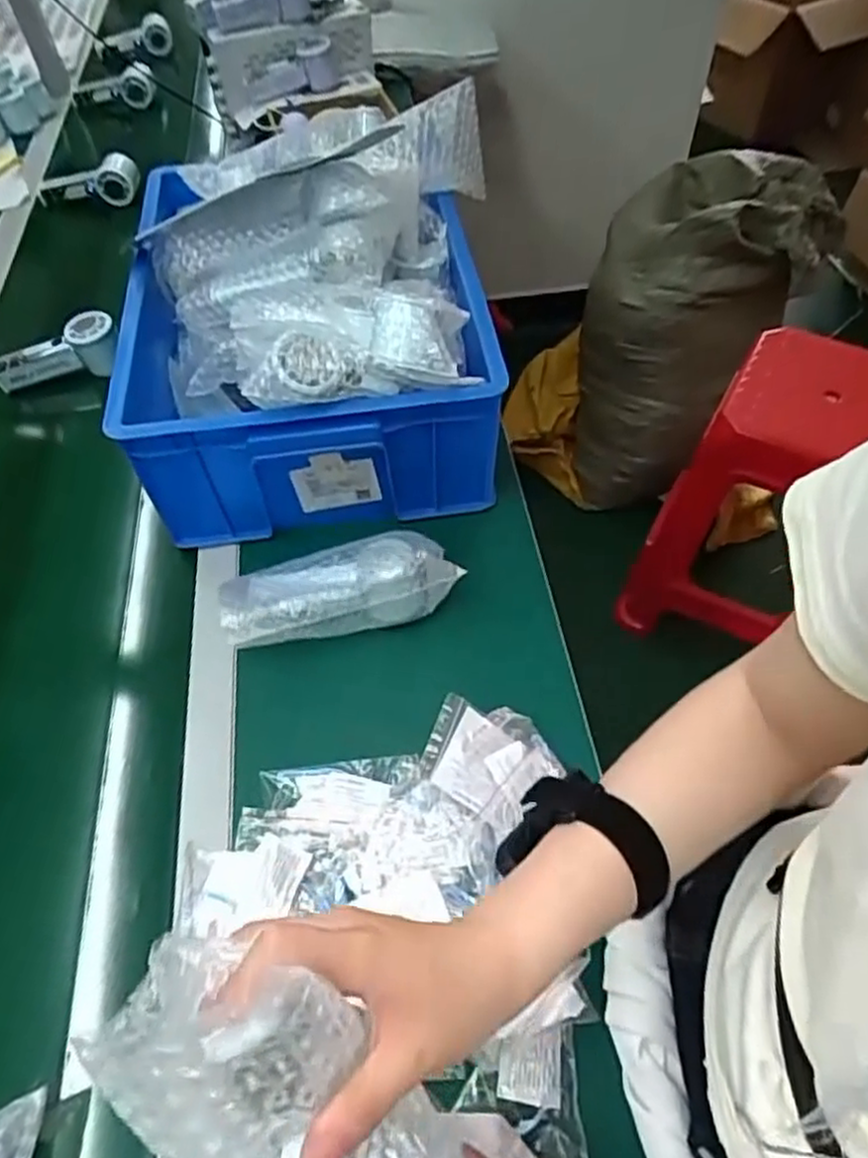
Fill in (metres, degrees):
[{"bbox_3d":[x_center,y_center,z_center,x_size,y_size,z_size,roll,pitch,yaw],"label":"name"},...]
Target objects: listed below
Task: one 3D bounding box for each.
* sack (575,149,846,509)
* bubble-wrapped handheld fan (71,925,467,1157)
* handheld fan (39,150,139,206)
[{"bbox_3d":[0.513,-0.502,1.555,0.375,0.759,0.310,32,33,22],"label":"sack"},{"bbox_3d":[-0.039,0.207,0.254,0.076,0.052,0.179,-41,97,-24],"label":"bubble-wrapped handheld fan"},{"bbox_3d":[-0.542,-0.619,1.131,0.155,0.074,0.040,-15,56,-9],"label":"handheld fan"}]

